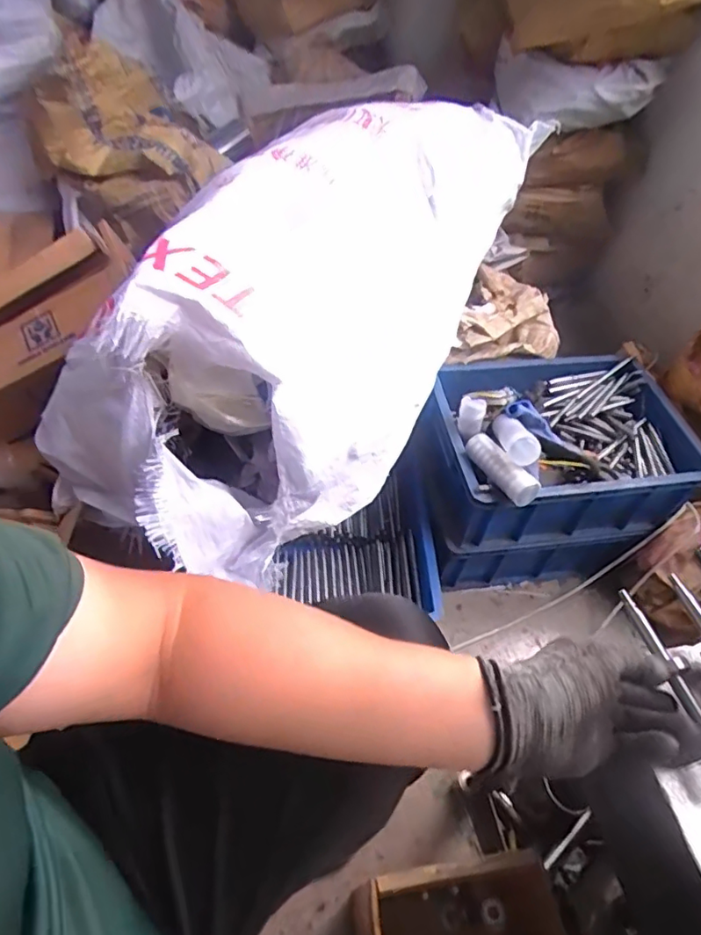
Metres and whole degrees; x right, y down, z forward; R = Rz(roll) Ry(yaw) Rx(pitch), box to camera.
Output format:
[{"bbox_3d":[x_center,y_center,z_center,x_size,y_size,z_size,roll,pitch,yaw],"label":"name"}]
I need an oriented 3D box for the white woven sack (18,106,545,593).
[{"bbox_3d":[-0.041,-0.257,0.841,0.411,0.351,0.826,26,53,15],"label":"white woven sack"}]

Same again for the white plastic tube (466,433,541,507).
[{"bbox_3d":[0.215,-0.004,0.789,0.035,0.043,0.125,-23,57,-22],"label":"white plastic tube"}]

